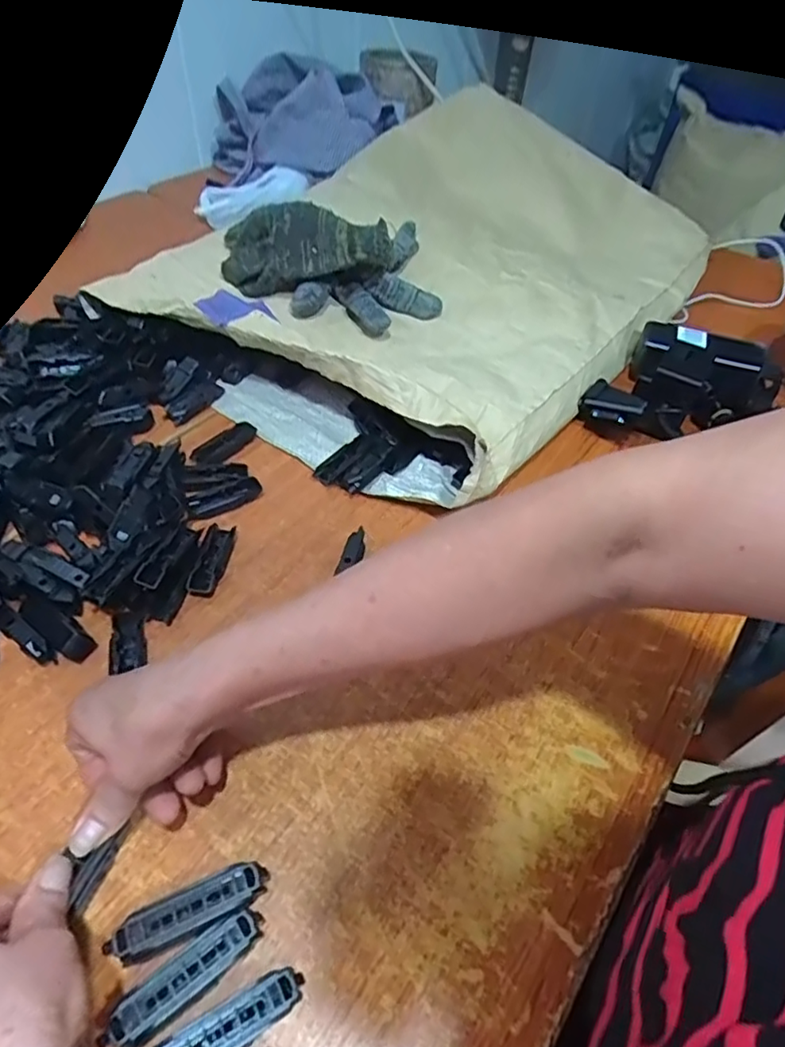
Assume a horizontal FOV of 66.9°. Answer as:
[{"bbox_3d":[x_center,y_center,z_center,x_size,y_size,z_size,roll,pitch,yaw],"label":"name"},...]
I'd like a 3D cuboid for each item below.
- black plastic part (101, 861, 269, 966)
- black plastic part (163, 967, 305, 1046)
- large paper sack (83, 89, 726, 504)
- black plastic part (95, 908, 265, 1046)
[{"bbox_3d":[-0.108,0.210,0.321,0.081,0.022,0.022,-19,54,-20],"label":"black plastic part"},{"bbox_3d":[-0.082,0.248,0.289,0.080,0.023,0.019,-22,55,-22],"label":"black plastic part"},{"bbox_3d":[0.071,-0.323,0.729,0.478,0.115,0.678,34,55,21],"label":"large paper sack"},{"bbox_3d":[-0.103,0.231,0.303,0.079,0.021,0.021,-30,59,-27],"label":"black plastic part"}]

